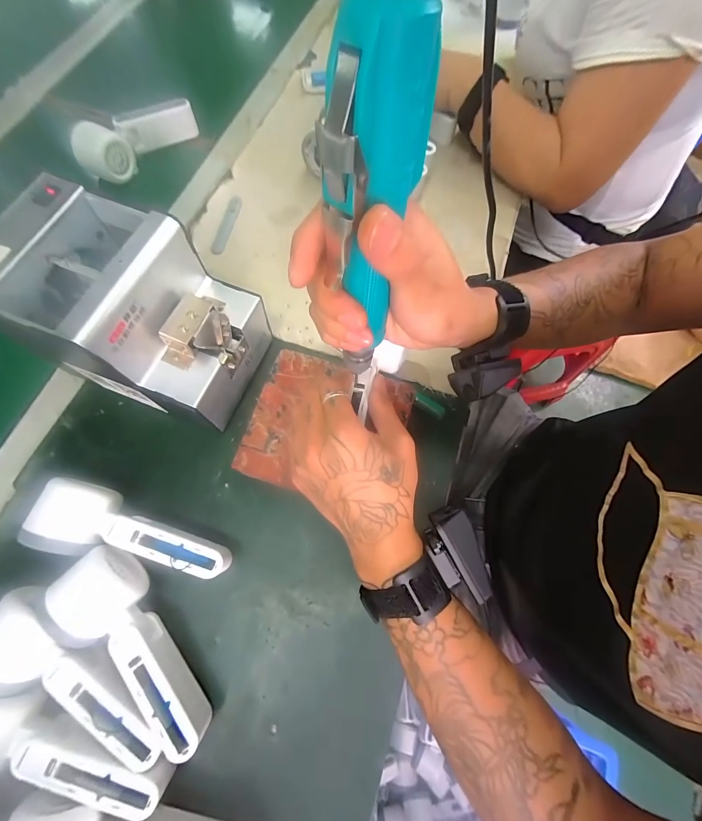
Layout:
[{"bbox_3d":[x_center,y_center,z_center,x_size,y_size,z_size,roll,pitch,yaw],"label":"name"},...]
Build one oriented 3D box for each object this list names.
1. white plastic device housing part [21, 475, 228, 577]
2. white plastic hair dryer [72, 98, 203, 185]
[{"bbox_3d":[-0.180,0.107,0.292,0.156,0.058,0.053,15,71,3],"label":"white plastic device housing part"},{"bbox_3d":[-0.294,-0.377,0.463,0.046,0.058,0.160,39,74,11],"label":"white plastic hair dryer"}]

